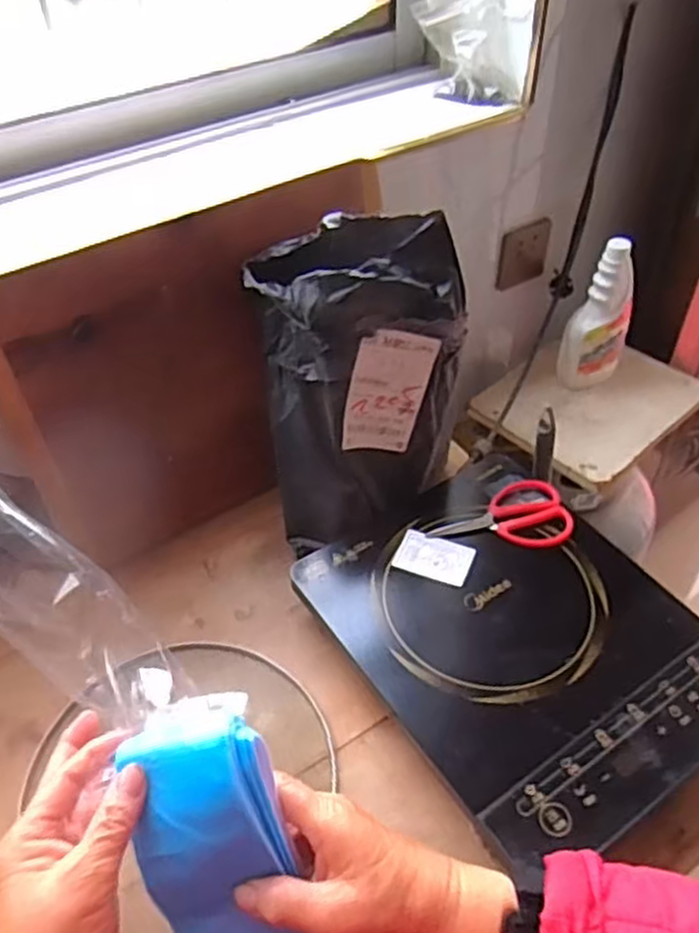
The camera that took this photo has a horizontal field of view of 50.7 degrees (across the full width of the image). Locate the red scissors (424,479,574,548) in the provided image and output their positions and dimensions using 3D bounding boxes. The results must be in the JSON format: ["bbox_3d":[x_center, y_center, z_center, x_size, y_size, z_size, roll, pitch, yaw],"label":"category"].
[{"bbox_3d":[0.150,0.054,0.735,0.137,0.014,0.073,-11,47,-8],"label":"red scissors"}]

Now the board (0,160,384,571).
[{"bbox_3d":[-0.130,-0.096,0.759,0.410,0.312,0.025,-24,34,-20],"label":"board"}]

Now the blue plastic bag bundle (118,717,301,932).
[{"bbox_3d":[-0.044,0.238,0.384,0.086,0.231,0.034,-25,12,-20],"label":"blue plastic bag bundle"}]

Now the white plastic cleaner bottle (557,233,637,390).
[{"bbox_3d":[0.342,-0.205,1.001,0.085,0.202,0.063,15,49,16],"label":"white plastic cleaner bottle"}]

